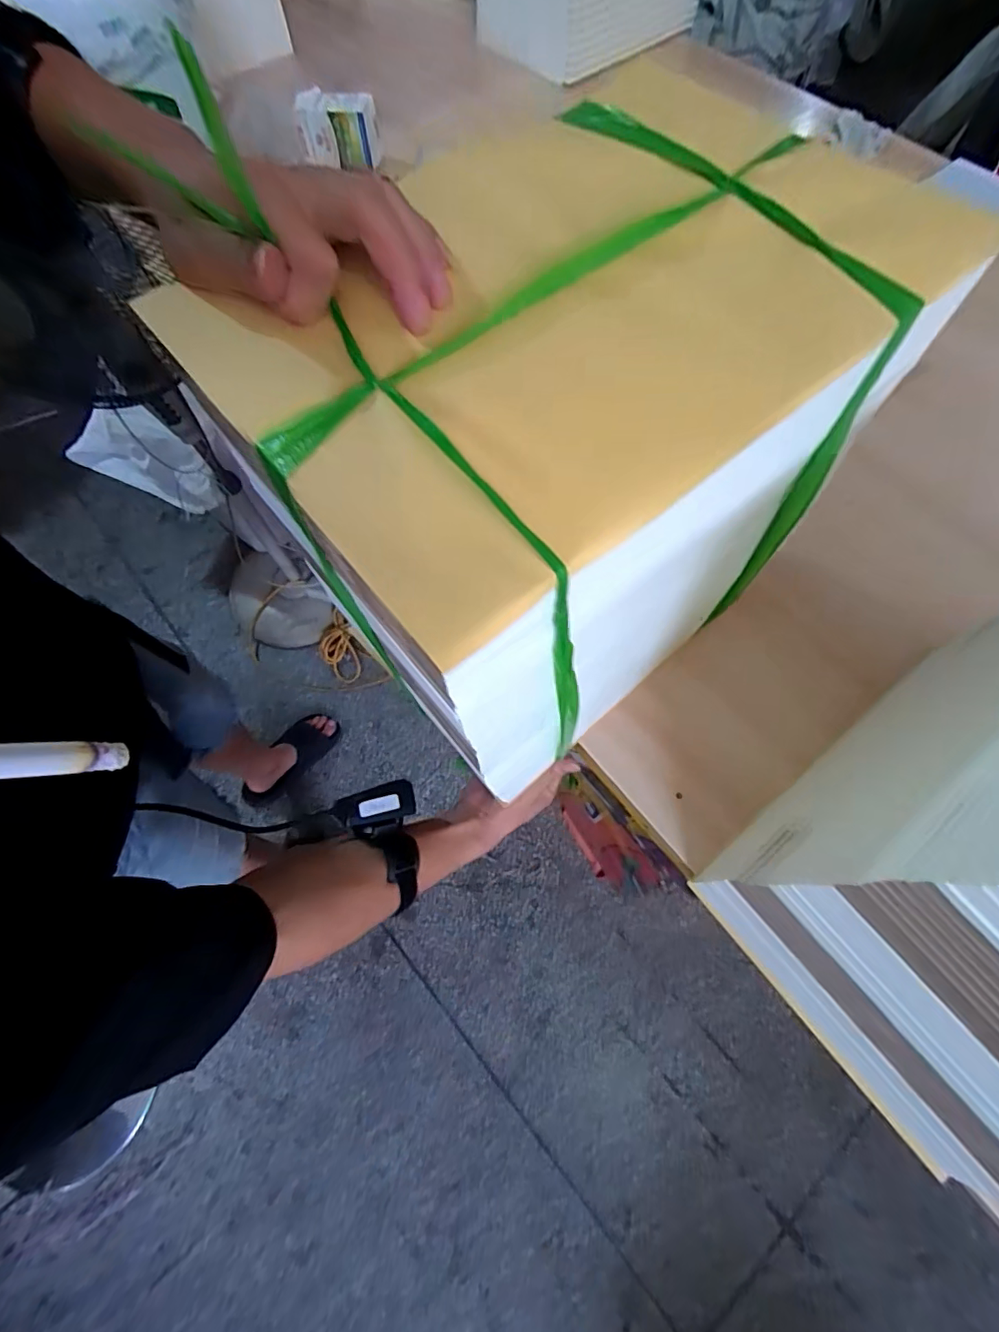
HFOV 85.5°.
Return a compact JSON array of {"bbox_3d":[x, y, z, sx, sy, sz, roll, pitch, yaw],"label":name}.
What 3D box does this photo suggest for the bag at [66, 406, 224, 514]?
[{"bbox_3d":[-0.829,-0.486,1.260,0.469,0.268,0.101,19,66,25],"label":"bag"}]

